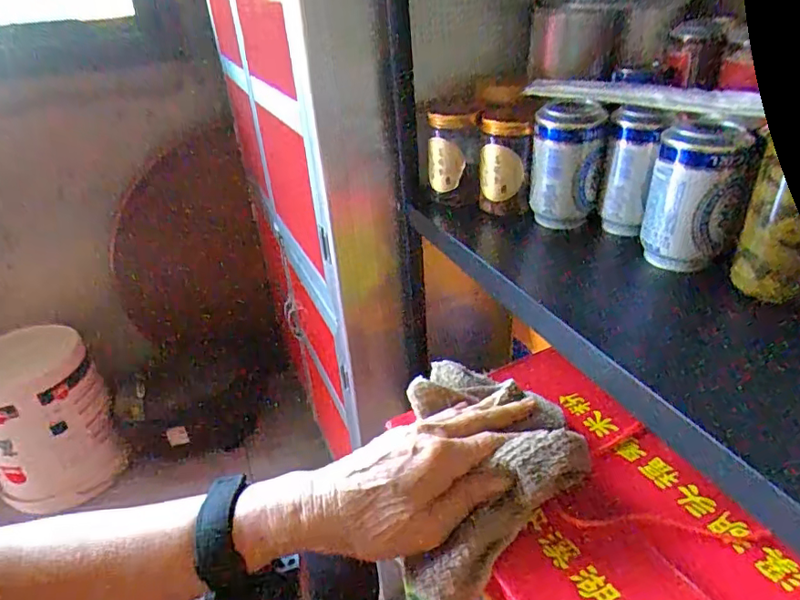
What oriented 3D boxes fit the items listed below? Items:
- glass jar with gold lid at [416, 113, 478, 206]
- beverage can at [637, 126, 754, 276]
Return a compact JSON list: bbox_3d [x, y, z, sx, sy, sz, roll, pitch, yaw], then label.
[{"bbox_3d":[0.051,-0.164,0.597,0.060,0.100,0.059,-10,34,-9],"label":"glass jar with gold lid"},{"bbox_3d":[0.243,-0.087,0.440,0.065,0.109,0.061,10,36,20],"label":"beverage can"}]

